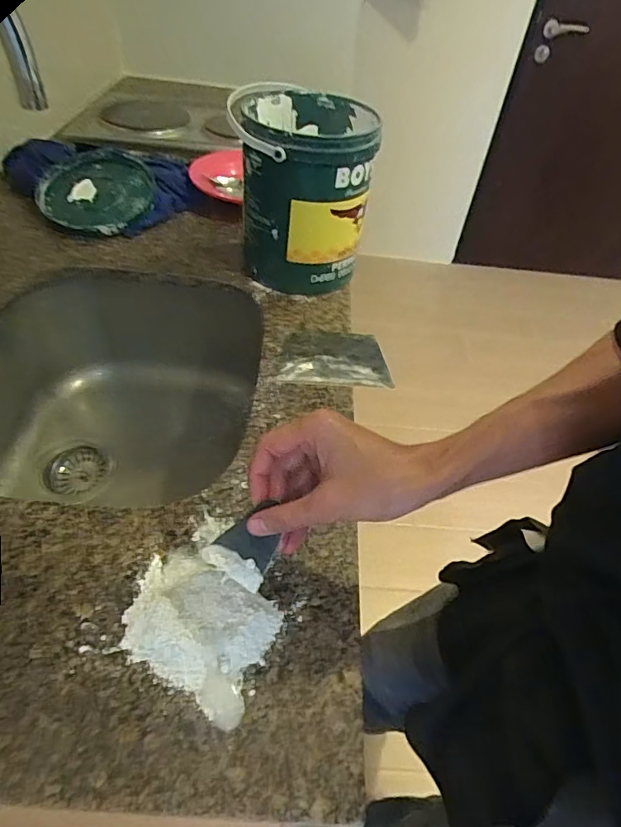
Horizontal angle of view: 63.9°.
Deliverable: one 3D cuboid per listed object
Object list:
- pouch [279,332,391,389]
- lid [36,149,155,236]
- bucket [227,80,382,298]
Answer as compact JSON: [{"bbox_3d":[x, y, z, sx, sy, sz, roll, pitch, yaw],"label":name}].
[{"bbox_3d":[0.027,-0.066,0.604,0.129,0.011,0.095,-2,47,-7],"label":"pouch"},{"bbox_3d":[-0.330,-0.350,0.775,0.170,0.017,0.173,2,65,-5],"label":"lid"},{"bbox_3d":[-0.010,-0.292,0.666,0.168,0.202,0.171,2,47,-3],"label":"bucket"}]

